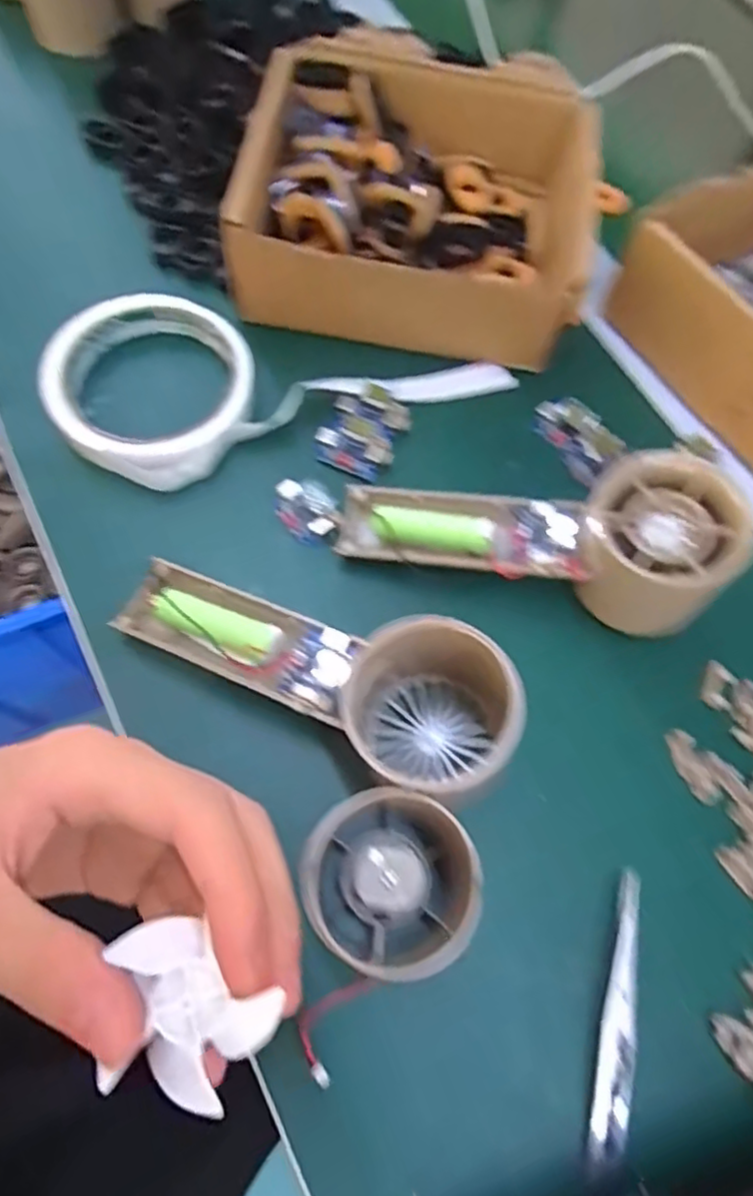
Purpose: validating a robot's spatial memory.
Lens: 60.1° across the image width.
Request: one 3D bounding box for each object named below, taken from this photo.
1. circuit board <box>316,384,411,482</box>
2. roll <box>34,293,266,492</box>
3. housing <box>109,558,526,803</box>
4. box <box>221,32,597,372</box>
[{"bbox_3d":[-0.007,-0.080,0.312,0.036,0.008,0.045,27,68,5],"label":"circuit board"},{"bbox_3d":[-0.105,-0.099,0.305,0.091,0.022,0.099,2,68,-5],"label":"roll"},{"bbox_3d":[-0.024,0.029,0.253,0.159,0.055,0.056,18,71,18],"label":"housing"},{"bbox_3d":[0.025,-0.204,0.334,0.182,0.051,0.155,7,67,-3],"label":"box"}]

